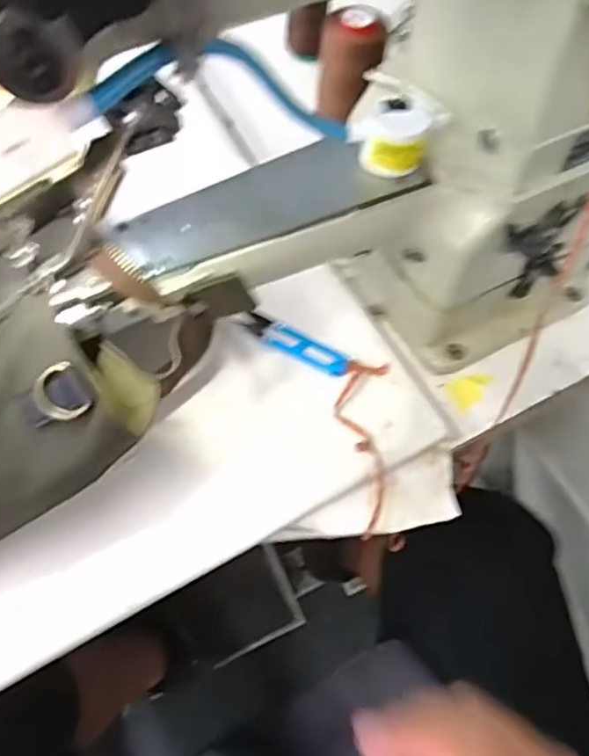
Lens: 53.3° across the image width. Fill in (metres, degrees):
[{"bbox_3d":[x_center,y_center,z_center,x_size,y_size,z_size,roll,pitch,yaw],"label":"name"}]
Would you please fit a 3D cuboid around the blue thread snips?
[{"bbox_3d":[0.003,-0.024,0.448,0.086,0.013,0.024,27,65,16],"label":"blue thread snips"}]

